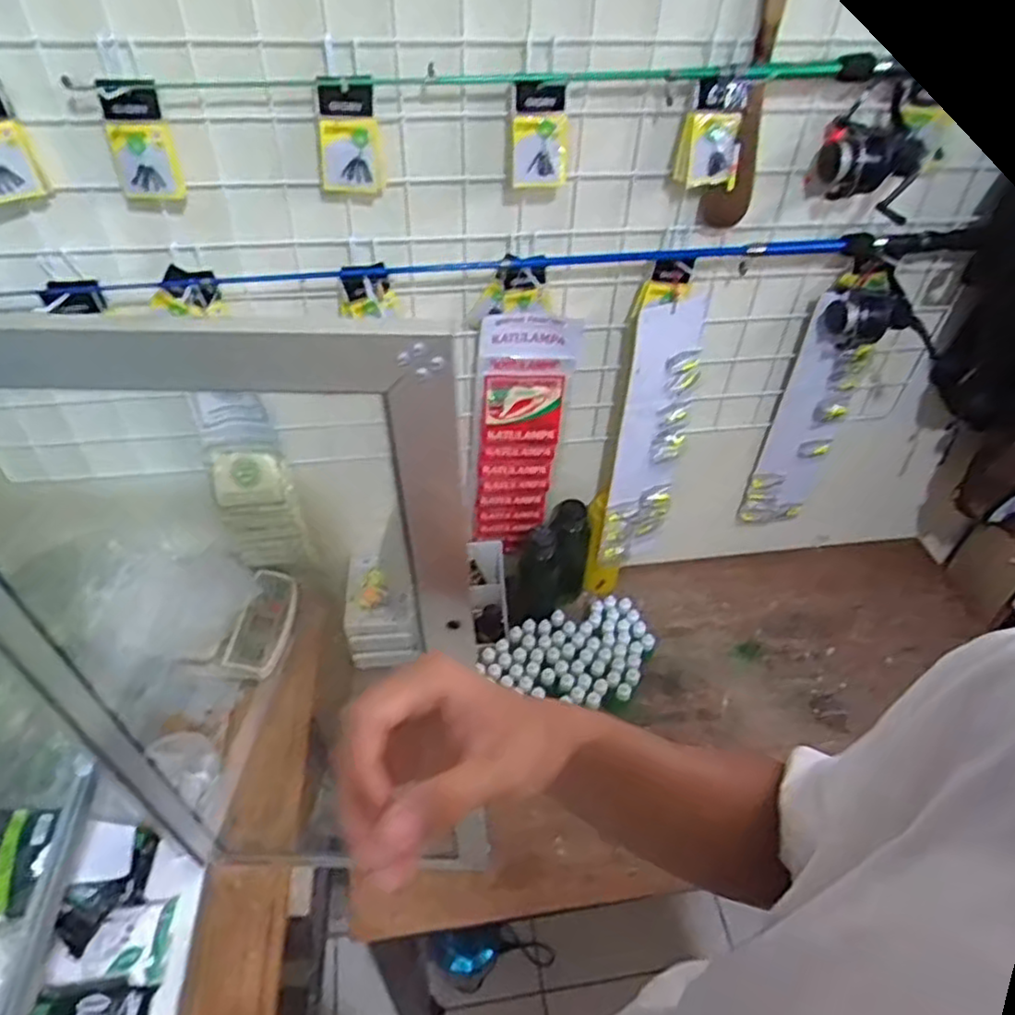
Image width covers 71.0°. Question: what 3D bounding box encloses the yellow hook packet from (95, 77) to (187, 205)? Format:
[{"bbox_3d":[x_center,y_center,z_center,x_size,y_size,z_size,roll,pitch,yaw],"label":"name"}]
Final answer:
[{"bbox_3d":[-0.324,-0.322,0.631,0.049,0.099,0.019,-2,45,-6],"label":"yellow hook packet"}]

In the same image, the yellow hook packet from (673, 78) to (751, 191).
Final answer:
[{"bbox_3d":[0.198,-0.363,0.691,0.061,0.116,0.022,18,68,17],"label":"yellow hook packet"}]

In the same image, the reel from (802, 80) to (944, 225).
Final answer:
[{"bbox_3d":[0.362,-0.350,0.698,0.107,0.111,0.064,20,47,17],"label":"reel"}]

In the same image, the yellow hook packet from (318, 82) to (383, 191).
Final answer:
[{"bbox_3d":[-0.144,-0.335,0.651,0.053,0.088,0.023,-10,46,-13],"label":"yellow hook packet"}]

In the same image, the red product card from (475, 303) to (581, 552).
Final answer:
[{"bbox_3d":[0.019,-0.082,0.931,0.109,0.385,0.022,-1,44,-6],"label":"red product card"}]

